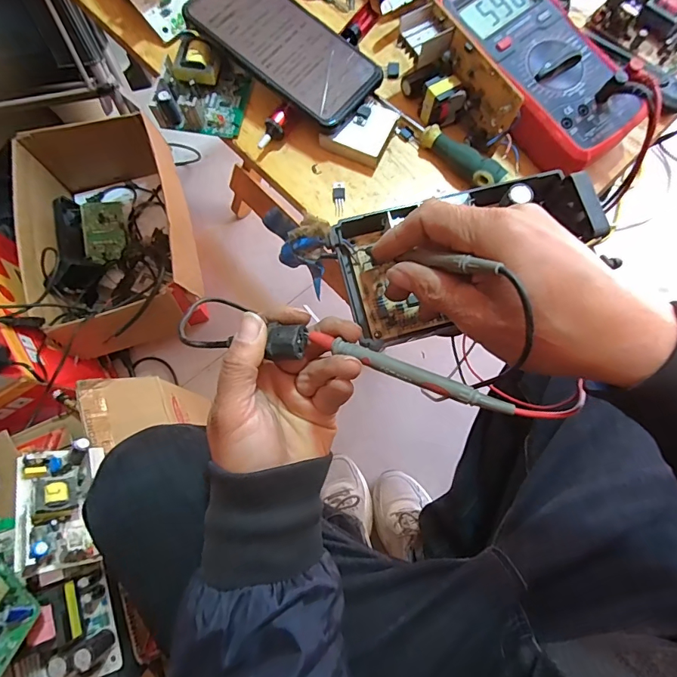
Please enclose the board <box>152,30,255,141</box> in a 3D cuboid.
[{"bbox_3d":[-0.116,-0.218,0.370,0.067,0.029,0.078,13,76,4],"label":"board"}]

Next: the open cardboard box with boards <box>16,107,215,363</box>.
[{"bbox_3d":[-0.431,-0.208,0.840,0.275,0.172,0.468,-16,76,-3],"label":"open cardboard box with boards"}]

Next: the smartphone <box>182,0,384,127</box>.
[{"bbox_3d":[-0.046,-0.248,0.358,0.160,0.006,0.076,39,80,2],"label":"smartphone"}]

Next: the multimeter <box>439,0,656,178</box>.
[{"bbox_3d":[0.160,-0.221,0.346,0.092,0.043,0.183,-34,77,-8],"label":"multimeter"}]

